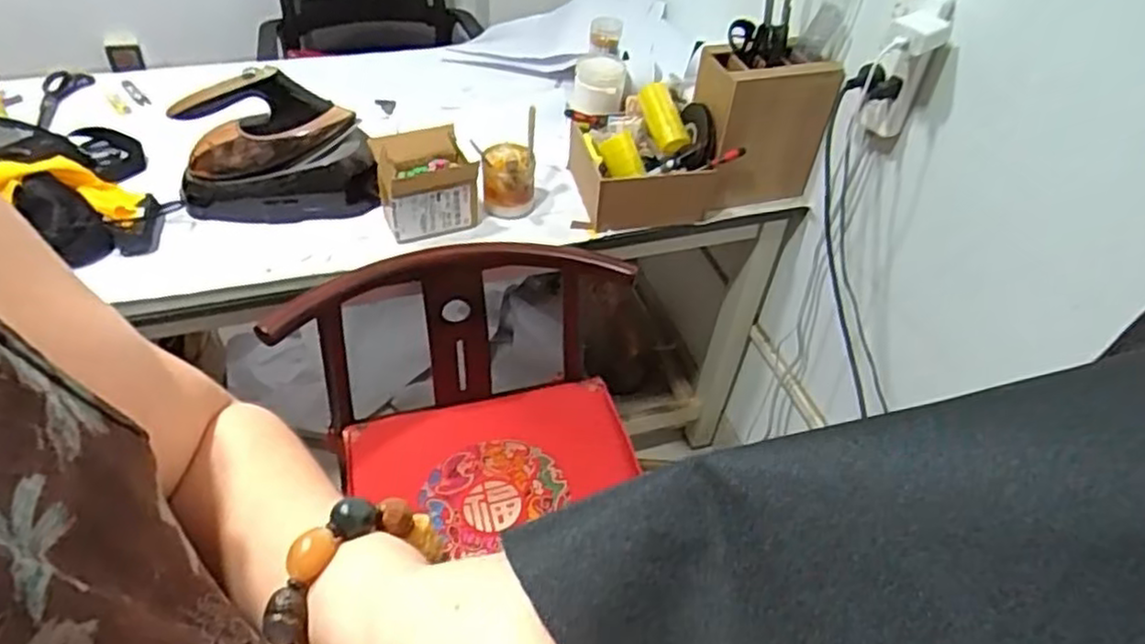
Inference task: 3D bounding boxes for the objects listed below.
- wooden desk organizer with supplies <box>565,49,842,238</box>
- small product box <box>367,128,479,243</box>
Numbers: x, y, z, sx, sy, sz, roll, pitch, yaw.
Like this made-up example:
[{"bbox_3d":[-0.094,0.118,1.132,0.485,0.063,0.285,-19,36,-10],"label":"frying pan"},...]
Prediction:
[{"bbox_3d":[0.195,-0.310,1.147,0.394,0.231,0.199,-9,48,-15],"label":"wooden desk organizer with supplies"},{"bbox_3d":[-0.225,-0.214,1.103,0.141,0.115,0.140,-12,49,-18],"label":"small product box"}]

